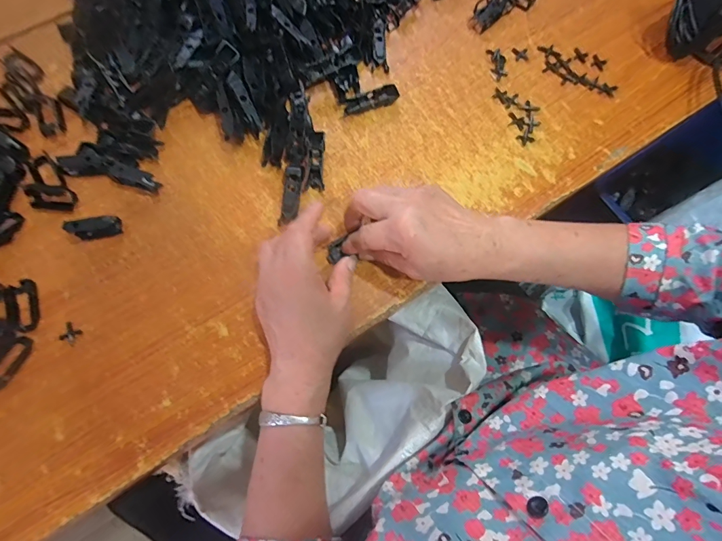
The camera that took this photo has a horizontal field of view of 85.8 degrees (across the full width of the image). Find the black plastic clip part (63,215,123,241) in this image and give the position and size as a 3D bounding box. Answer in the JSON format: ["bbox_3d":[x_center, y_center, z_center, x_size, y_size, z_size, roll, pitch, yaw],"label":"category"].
[{"bbox_3d":[-0.261,-0.042,0.383,0.047,0.019,0.015,-8,76,-4],"label":"black plastic clip part"}]

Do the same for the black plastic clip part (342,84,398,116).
[{"bbox_3d":[0.011,-0.187,0.428,0.061,0.013,0.018,-16,76,-6],"label":"black plastic clip part"}]

